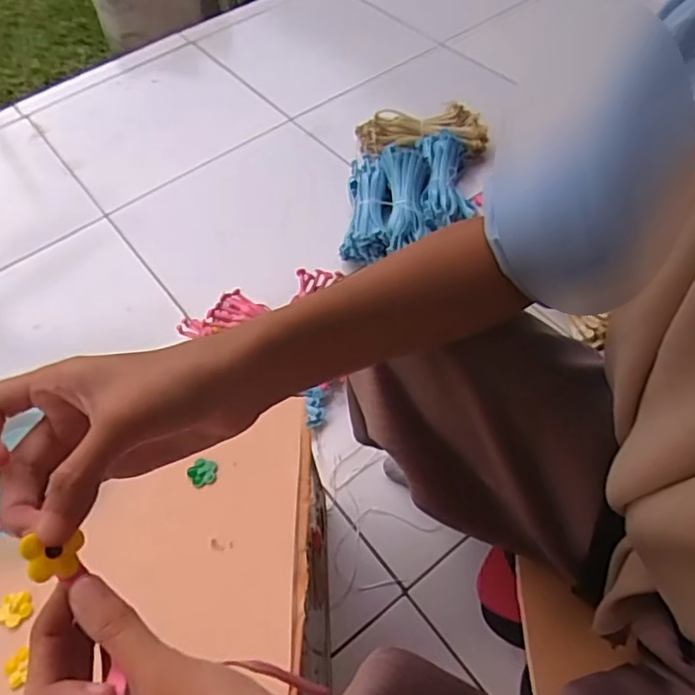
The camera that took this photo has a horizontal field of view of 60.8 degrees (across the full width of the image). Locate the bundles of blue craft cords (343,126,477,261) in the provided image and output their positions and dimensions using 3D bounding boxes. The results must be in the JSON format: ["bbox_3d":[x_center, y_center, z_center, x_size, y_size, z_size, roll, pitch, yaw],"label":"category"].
[{"bbox_3d":[0.096,-0.244,0.932,0.196,0.056,0.247,2,56,6],"label":"bundles of blue craft cords"}]

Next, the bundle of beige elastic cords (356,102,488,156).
[{"bbox_3d":[0.129,-0.373,1.023,0.213,0.053,0.088,-6,56,0],"label":"bundle of beige elastic cords"}]

